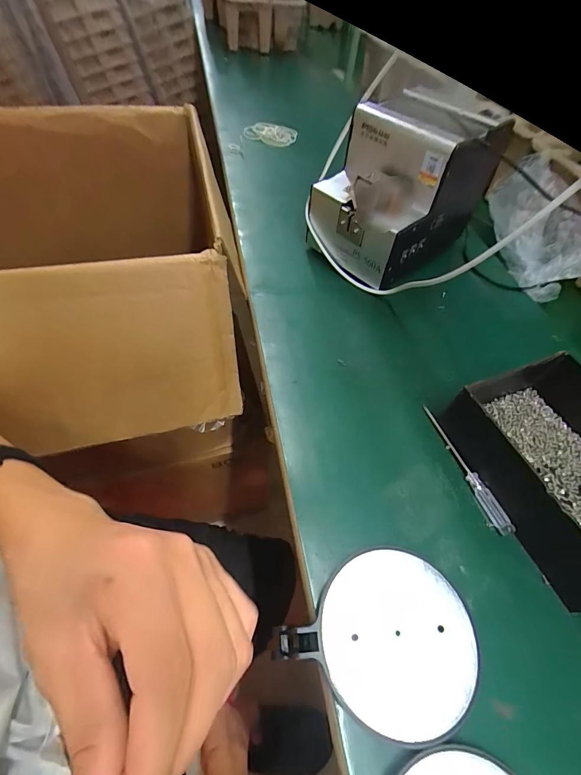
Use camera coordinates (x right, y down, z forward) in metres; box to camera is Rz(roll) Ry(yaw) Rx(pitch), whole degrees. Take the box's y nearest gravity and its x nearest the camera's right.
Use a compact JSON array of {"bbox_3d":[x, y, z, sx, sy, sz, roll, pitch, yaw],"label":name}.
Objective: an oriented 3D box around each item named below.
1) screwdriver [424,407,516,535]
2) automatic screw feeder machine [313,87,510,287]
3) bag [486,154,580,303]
[{"bbox_3d":[0.145,0.064,0.294,0.010,0.007,0.115,-13,57,-13],"label":"screwdriver"},{"bbox_3d":[0.139,-0.227,0.417,0.185,0.162,0.145,-35,64,-25],"label":"automatic screw feeder machine"},{"bbox_3d":[0.310,-0.198,0.444,0.068,0.099,0.167,-18,58,-16],"label":"bag"}]

